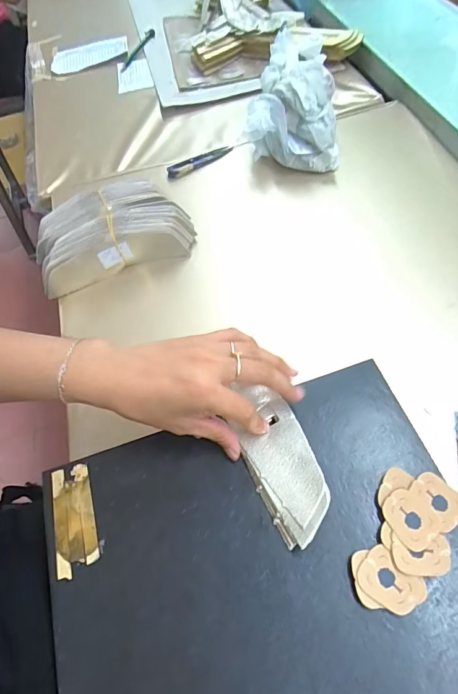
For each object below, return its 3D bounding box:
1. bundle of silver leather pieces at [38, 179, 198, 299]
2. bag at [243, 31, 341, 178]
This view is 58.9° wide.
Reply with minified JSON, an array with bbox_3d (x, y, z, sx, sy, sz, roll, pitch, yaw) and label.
[{"bbox_3d":[-0.137,-0.137,0.478,0.181,0.049,0.097,-19,59,-7],"label":"bundle of silver leather pieces"},{"bbox_3d":[0.091,-0.329,0.538,0.114,0.107,0.166,7,60,9],"label":"bag"}]

